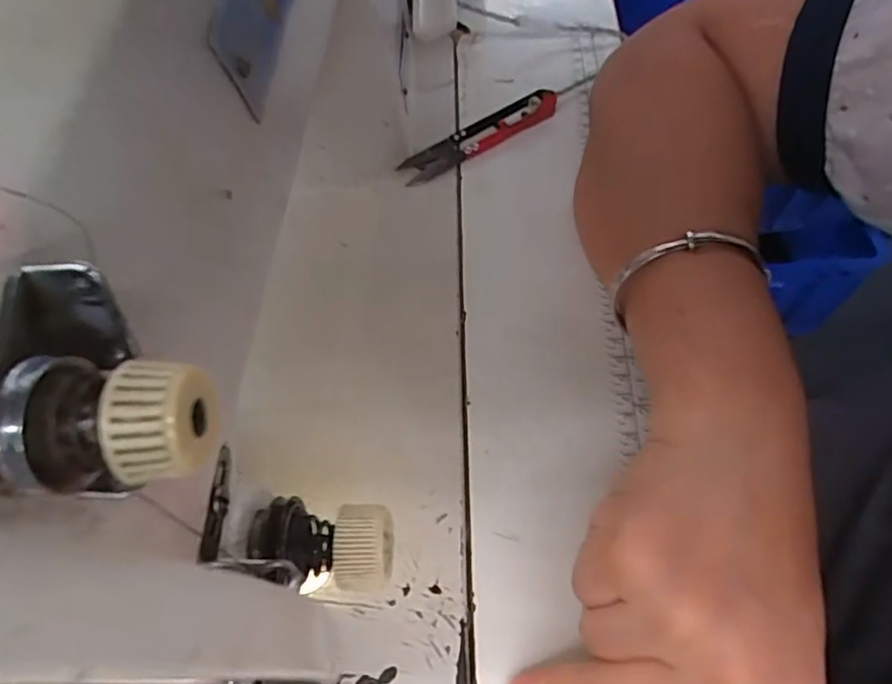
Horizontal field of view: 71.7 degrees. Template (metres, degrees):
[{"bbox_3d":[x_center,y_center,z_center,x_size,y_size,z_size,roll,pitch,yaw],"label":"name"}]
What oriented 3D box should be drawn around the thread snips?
[{"bbox_3d":[0.022,-0.132,0.387,0.110,0.014,0.022,-31,63,-11],"label":"thread snips"}]

